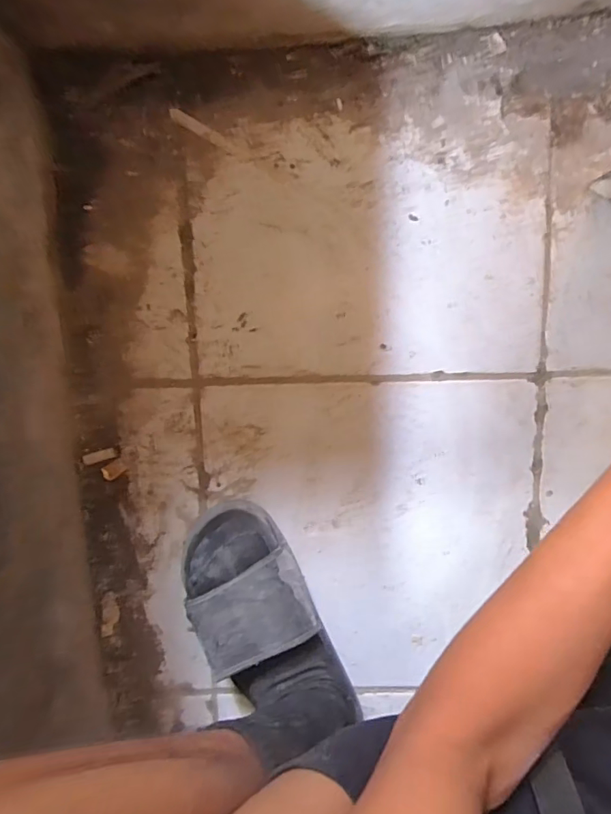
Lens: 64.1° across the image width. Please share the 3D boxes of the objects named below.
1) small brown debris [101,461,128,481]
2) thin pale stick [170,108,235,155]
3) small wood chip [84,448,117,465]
[{"bbox_3d":[-0.173,0.057,0.441,0.020,0.007,0.014,-26,98,6],"label":"small brown debris"},{"bbox_3d":[-0.085,-0.226,0.400,0.060,0.004,0.009,31,99,-3],"label":"thin pale stick"},{"bbox_3d":[-0.183,0.044,0.435,0.030,0.004,0.009,-16,99,4],"label":"small wood chip"}]

